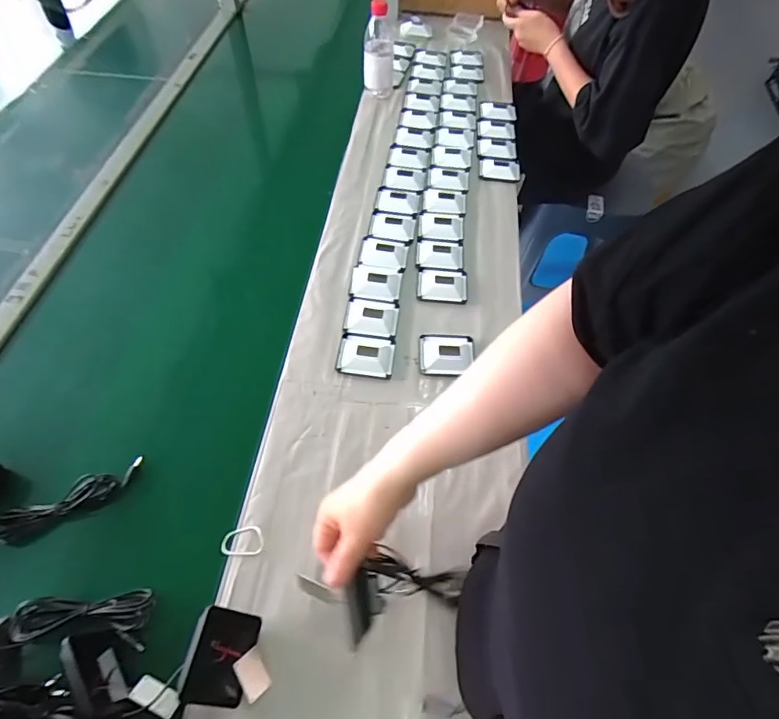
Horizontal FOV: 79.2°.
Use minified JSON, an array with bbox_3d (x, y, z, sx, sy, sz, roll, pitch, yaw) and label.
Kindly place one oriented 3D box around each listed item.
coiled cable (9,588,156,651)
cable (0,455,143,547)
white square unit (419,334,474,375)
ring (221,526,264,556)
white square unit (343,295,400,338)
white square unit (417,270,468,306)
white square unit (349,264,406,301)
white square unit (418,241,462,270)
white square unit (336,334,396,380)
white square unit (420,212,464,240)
[{"bbox_3d":[-0.312,0.262,0.480,0.131,0.016,0.051,0,57,0],"label":"coiled cable"},{"bbox_3d":[-0.373,0.164,0.552,0.158,0.034,0.029,-25,61,-16],"label":"cable"},{"bbox_3d":[0.083,-0.011,0.681,0.077,0.020,0.071,1,57,0],"label":"white square unit"},{"bbox_3d":[-0.165,0.204,0.530,0.049,0.005,0.032,-2,57,-1],"label":"ring"},{"bbox_3d":[-0.027,-0.069,0.714,0.078,0.021,0.068,3,57,2],"label":"white square unit"},{"bbox_3d":[0.086,-0.124,0.756,0.080,0.016,0.068,1,57,0],"label":"white square unit"},{"bbox_3d":[-0.022,-0.125,0.749,0.080,0.016,0.070,6,57,3],"label":"white square unit"},{"bbox_3d":[0.086,-0.179,0.796,0.075,0.018,0.063,1,57,1],"label":"white square unit"},{"bbox_3d":[-0.034,-0.010,0.674,0.078,0.017,0.071,4,57,3],"label":"white square unit"},{"bbox_3d":[0.092,-0.240,0.836,0.076,0.016,0.073,4,57,2],"label":"white square unit"}]

